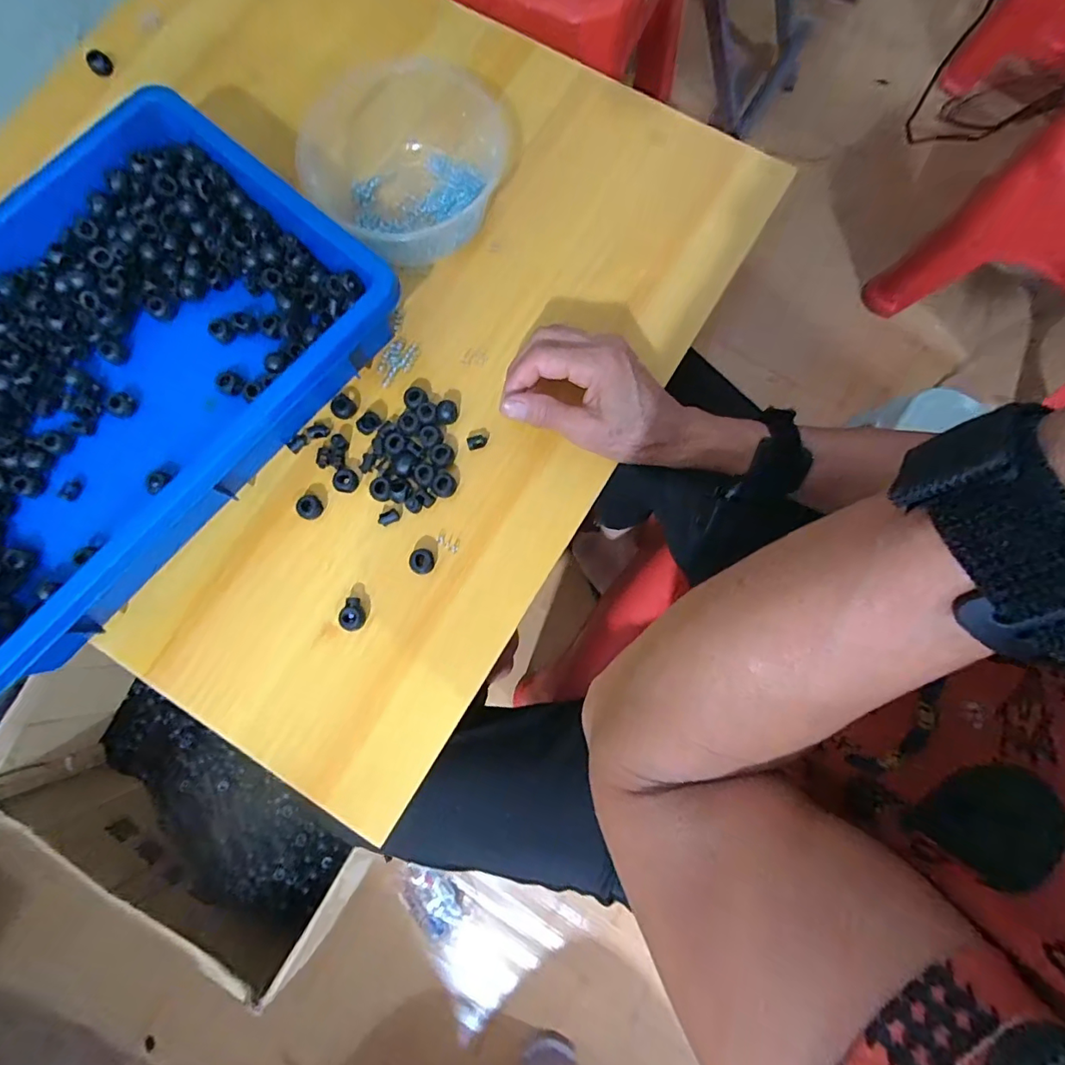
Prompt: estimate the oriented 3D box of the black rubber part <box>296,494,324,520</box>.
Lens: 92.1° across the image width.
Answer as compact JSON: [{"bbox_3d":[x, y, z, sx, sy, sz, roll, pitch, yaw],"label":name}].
[{"bbox_3d":[-0.153,-0.017,0.354,0.015,0.011,0.017,-7,79,-1],"label":"black rubber part"}]

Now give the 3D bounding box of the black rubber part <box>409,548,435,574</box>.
[{"bbox_3d":[-0.075,0.020,0.349,0.016,0.010,0.017,0,79,0],"label":"black rubber part"}]

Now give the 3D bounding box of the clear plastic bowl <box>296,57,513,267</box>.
[{"bbox_3d":[-0.095,-0.290,0.388,0.145,0.058,0.134,0,79,0],"label":"clear plastic bowl"}]

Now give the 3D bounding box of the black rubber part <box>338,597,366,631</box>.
[{"bbox_3d":[-0.120,0.055,0.345,0.015,0.012,0.021,3,79,1],"label":"black rubber part"}]

